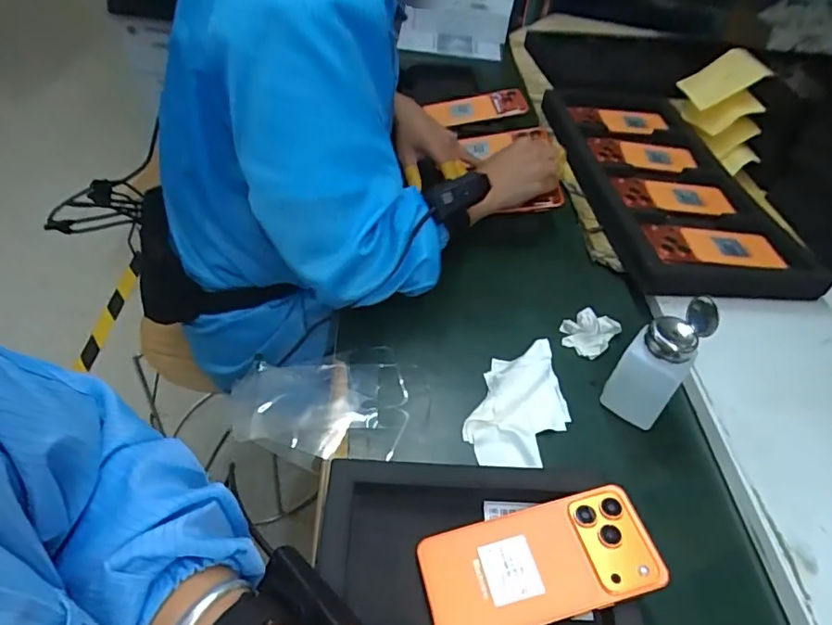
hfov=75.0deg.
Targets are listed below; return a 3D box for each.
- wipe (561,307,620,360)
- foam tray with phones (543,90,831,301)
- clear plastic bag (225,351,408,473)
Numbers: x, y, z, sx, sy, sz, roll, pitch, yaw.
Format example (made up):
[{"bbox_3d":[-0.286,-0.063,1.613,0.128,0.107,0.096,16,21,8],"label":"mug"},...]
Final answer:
[{"bbox_3d":[0.184,0.013,0.573,0.053,0.033,0.063,33,50,22],"label":"wipe"},{"bbox_3d":[0.344,-0.196,0.763,0.242,0.055,0.469,-3,47,-6],"label":"foam tray with phones"},{"bbox_3d":[-0.089,0.089,0.498,0.156,0.018,0.114,-7,48,-9],"label":"clear plastic bag"}]

